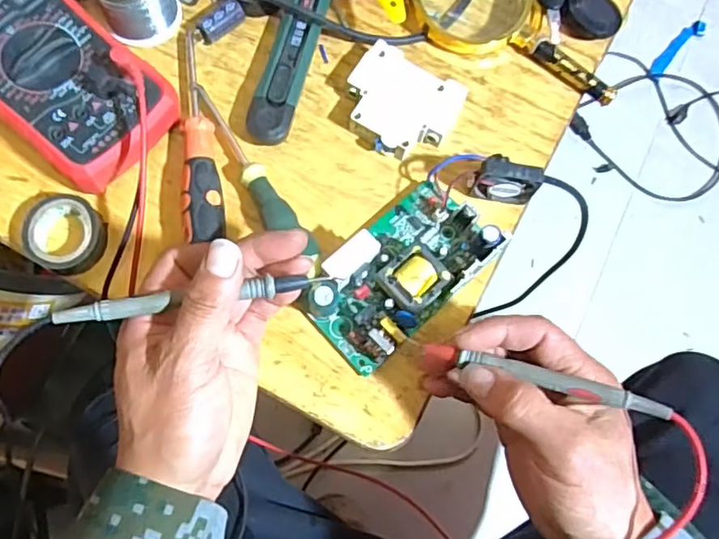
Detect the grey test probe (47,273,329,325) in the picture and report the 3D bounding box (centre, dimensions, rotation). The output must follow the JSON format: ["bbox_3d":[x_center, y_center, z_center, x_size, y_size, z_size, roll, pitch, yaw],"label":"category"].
[{"bbox_3d":[-0.085,0.015,0.312,0.134,0.007,0.011,-7,75,-11],"label":"grey test probe"}]

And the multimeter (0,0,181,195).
[{"bbox_3d":[-0.208,-0.133,0.387,0.185,0.055,0.090,40,75,7],"label":"multimeter"}]

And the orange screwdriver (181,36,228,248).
[{"bbox_3d":[-0.108,-0.091,0.396,0.024,0.027,0.156,-8,75,-9],"label":"orange screwdriver"}]

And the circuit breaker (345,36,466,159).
[{"bbox_3d":[0.027,-0.115,0.418,0.075,0.018,0.068,33,73,3],"label":"circuit breaker"}]

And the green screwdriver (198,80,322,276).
[{"bbox_3d":[-0.067,-0.060,0.392,0.020,0.025,0.155,-29,79,-14],"label":"green screwdriver"}]

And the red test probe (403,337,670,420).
[{"bbox_3d":[0.091,0.057,0.321,0.137,0.011,0.010,12,75,19],"label":"red test probe"}]

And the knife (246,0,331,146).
[{"bbox_3d":[-0.048,-0.149,0.420,0.029,0.020,0.131,14,73,-3],"label":"knife"}]

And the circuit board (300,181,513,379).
[{"bbox_3d":[0.025,0.000,0.375,0.120,0.034,0.069,-42,83,-16],"label":"circuit board"}]

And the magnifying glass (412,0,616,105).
[{"bbox_3d":[0.117,-0.180,0.436,0.169,0.041,0.084,39,75,7],"label":"magnifying glass"}]

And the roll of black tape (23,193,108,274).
[{"bbox_3d":[-0.183,-0.022,0.374,0.042,0.022,0.047,16,73,-2],"label":"roll of black tape"}]

